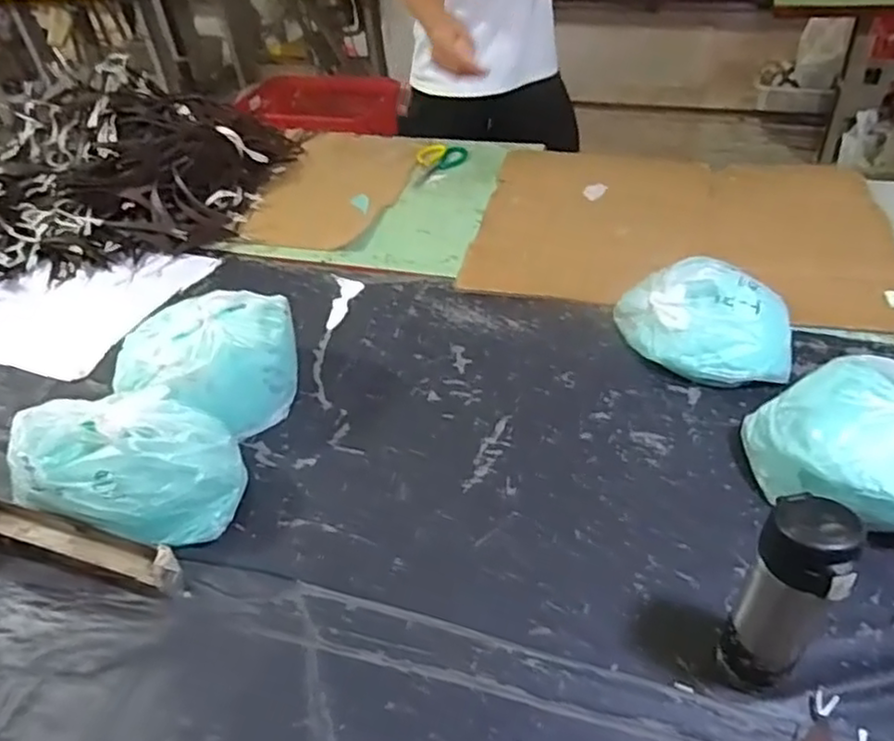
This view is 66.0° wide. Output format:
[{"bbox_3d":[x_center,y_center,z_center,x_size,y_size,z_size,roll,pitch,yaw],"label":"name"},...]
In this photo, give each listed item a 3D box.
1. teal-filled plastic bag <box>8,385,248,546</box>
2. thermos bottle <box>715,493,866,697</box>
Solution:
[{"bbox_3d":[-0.367,0.115,0.803,0.246,0.132,0.174,2,41,8],"label":"teal-filled plastic bag"},{"bbox_3d":[0.277,0.202,0.574,0.067,0.237,0.057,18,47,24],"label":"thermos bottle"}]

